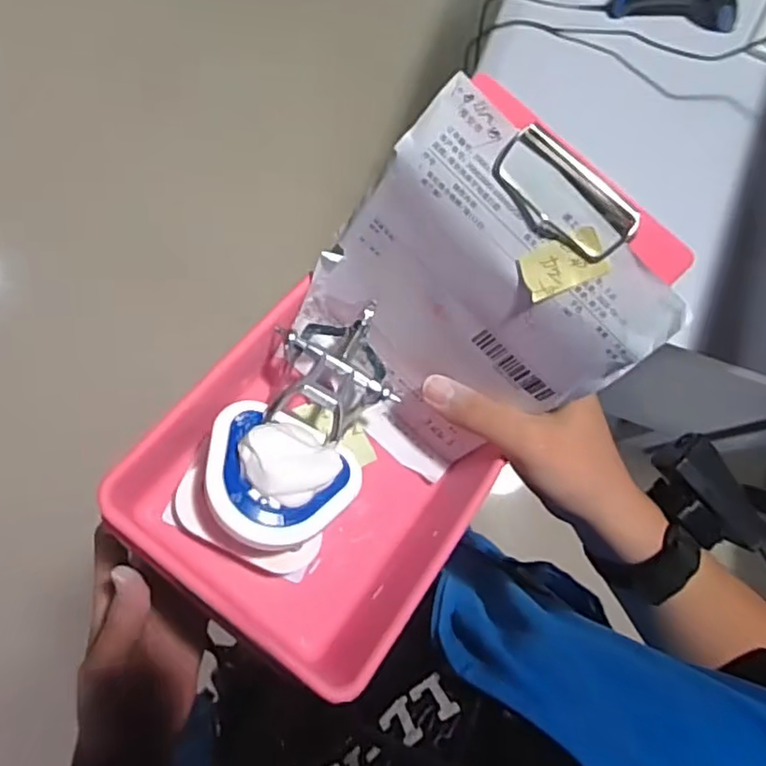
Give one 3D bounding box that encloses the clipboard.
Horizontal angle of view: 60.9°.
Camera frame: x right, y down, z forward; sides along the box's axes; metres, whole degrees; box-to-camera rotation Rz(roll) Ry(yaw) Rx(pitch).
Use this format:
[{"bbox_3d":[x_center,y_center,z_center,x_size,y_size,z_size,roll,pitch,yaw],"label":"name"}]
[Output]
[{"bbox_3d":[0.038,-0.035,0.343,0.143,0.198,0.020,41,48,-4],"label":"clipboard"}]

